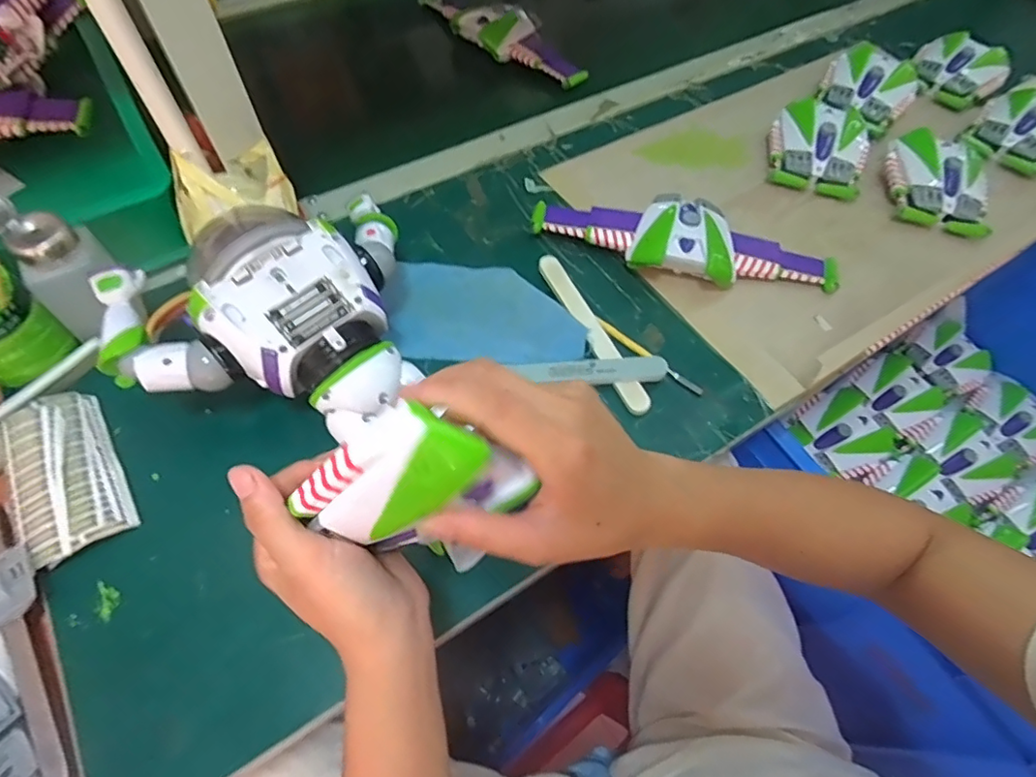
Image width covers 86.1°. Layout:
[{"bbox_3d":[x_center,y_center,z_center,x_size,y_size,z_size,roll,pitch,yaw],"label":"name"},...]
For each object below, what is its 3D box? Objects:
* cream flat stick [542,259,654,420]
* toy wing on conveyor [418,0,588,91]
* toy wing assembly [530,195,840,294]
[{"bbox_3d":[0.066,-0.054,0.491,0.022,0.008,0.177,-26,65,-5],"label":"cream flat stick"},{"bbox_3d":[-0.025,-0.485,0.743,0.289,0.037,0.089,36,64,18],"label":"toy wing on conveyor"},{"bbox_3d":[0.159,-0.147,0.537,0.292,0.039,0.099,8,59,3],"label":"toy wing assembly"}]

